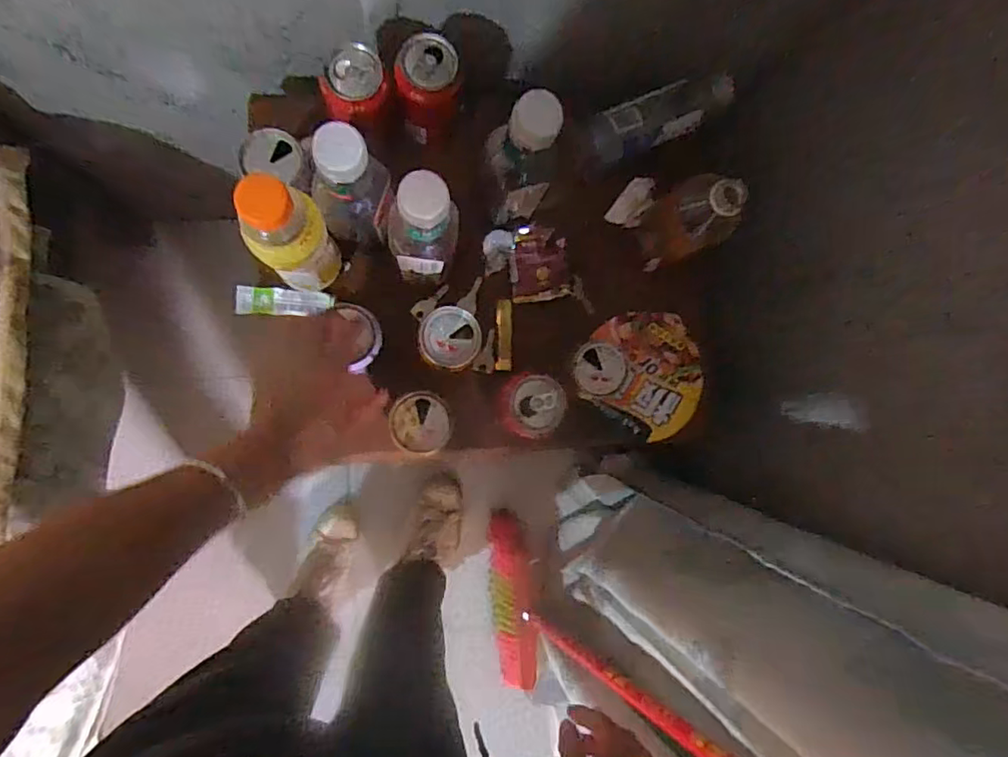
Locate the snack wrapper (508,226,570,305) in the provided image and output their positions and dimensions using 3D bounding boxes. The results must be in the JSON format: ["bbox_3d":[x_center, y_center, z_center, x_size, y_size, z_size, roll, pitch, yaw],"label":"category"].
[{"bbox_3d":[0.039,-0.127,0.647,0.060,0.028,0.080,-3,88,-8],"label":"snack wrapper"}]

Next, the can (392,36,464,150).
[{"bbox_3d":[-0.078,-0.296,0.592,0.068,0.098,0.078,5,87,-8],"label":"can"}]

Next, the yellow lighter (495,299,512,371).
[{"bbox_3d":[0.001,-0.049,0.653,0.019,0.011,0.080,0,88,-8],"label":"yellow lighter"}]

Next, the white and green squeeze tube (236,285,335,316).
[{"bbox_3d":[-0.232,-0.082,0.613,0.098,0.015,0.029,1,88,-8],"label":"white and green squeeze tube"}]

